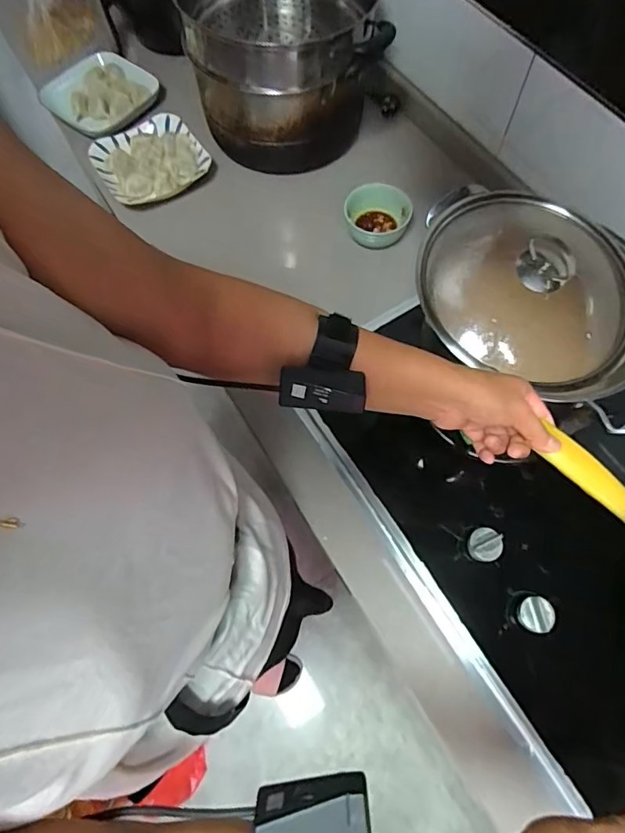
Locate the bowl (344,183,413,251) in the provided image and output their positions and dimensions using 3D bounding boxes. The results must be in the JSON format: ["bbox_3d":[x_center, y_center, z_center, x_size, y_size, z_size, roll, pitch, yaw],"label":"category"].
[{"bbox_3d":[0.105,-0.325,0.797,0.103,0.056,0.094,0,67,1],"label":"bowl"}]

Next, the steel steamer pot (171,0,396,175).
[{"bbox_3d":[-0.042,-0.594,0.807,0.288,0.235,0.286,2,68,2],"label":"steel steamer pot"}]

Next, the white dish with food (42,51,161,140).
[{"bbox_3d":[-0.413,-0.627,0.934,0.213,0.022,0.181,35,72,14],"label":"white dish with food"}]

